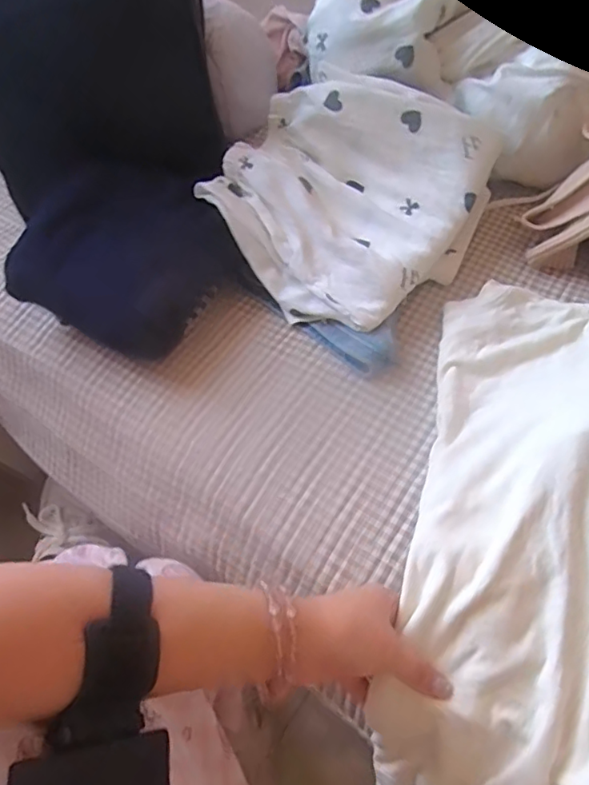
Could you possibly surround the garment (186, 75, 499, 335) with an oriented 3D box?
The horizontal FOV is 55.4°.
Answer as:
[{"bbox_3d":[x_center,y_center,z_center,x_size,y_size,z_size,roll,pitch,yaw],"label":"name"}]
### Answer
[{"bbox_3d":[0.049,-0.203,0.601,0.264,0.132,0.243,24,61,20],"label":"garment"}]

